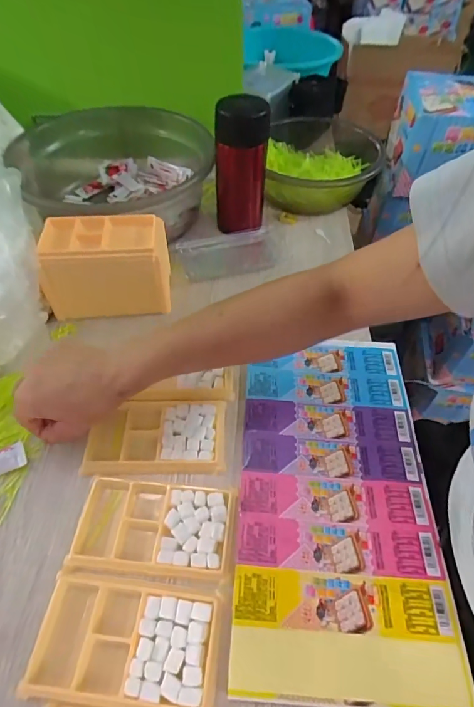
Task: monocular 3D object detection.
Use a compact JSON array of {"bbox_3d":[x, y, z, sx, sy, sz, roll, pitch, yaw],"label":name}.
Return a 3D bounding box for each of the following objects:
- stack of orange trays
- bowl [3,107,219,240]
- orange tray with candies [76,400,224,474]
[{"bbox_3d":[-0.151,-0.103,0.478,0.145,0.096,0.089,-1,51,-1],"label":"stack of orange trays"},{"bbox_3d":[-0.182,-0.270,0.603,0.283,0.097,0.301,0,51,0],"label":"bowl"},{"bbox_3d":[-0.077,0.078,0.394,0.130,0.013,0.078,-1,51,-1],"label":"orange tray with candies"}]

